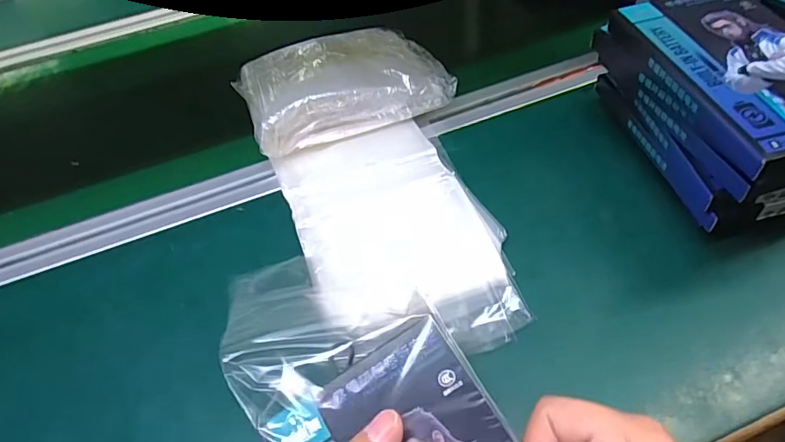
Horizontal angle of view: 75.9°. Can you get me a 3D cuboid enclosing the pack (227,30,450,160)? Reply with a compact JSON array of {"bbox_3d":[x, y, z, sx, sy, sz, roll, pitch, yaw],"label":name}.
[{"bbox_3d":[-0.049,-0.134,0.461,0.175,0.038,0.132,-20,51,-9],"label":"pack"}]

